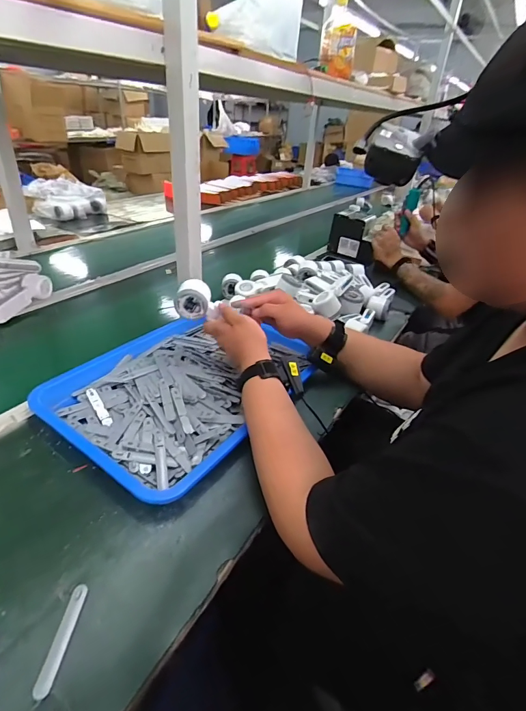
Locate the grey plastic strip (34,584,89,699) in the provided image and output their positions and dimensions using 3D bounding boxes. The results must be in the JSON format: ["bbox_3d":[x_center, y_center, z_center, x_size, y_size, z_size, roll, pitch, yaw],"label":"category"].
[{"bbox_3d":[-0.199,0.278,0.379,0.014,0.005,0.094,6,33,-2],"label":"grey plastic strip"}]

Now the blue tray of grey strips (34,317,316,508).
[{"bbox_3d":[-0.138,0.045,0.705,0.352,0.051,0.446,25,37,25],"label":"blue tray of grey strips"}]

